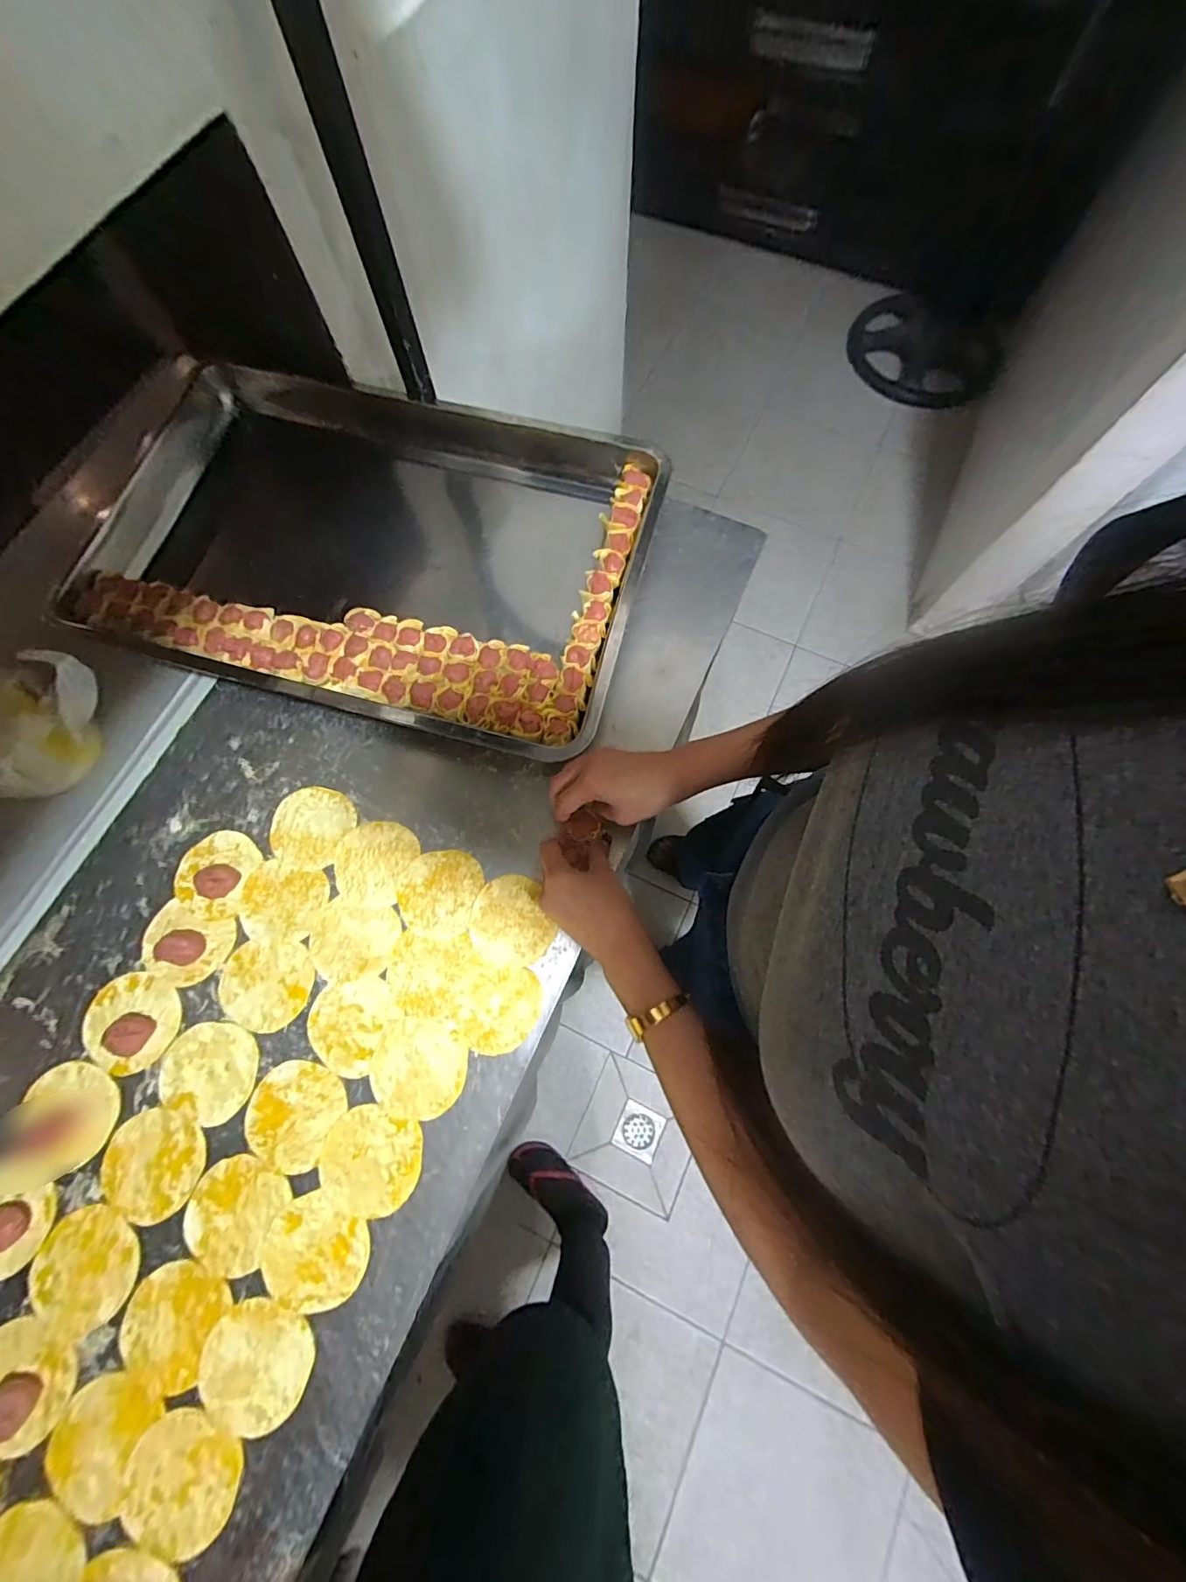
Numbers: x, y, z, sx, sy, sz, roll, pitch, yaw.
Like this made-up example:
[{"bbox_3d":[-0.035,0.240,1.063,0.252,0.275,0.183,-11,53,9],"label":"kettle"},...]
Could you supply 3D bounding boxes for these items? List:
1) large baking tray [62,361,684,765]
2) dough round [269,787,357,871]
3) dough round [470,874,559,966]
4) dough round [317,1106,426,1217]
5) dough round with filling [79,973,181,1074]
[{"bbox_3d":[-0.251,-0.271,0.581,0.603,0.058,0.391,14,74,4],"label":"large baking tray"},{"bbox_3d":[-0.290,0.035,0.523,0.078,0.004,0.081,0,73,0],"label":"dough round"},{"bbox_3d":[-0.080,0.124,0.489,0.072,0.004,0.082,-22,75,-7],"label":"dough round"},{"bbox_3d":[-0.190,0.316,0.437,0.083,0.004,0.076,0,73,0],"label":"dough round"},{"bbox_3d":[-0.425,0.211,0.462,0.085,0.020,0.080,0,73,0],"label":"dough round with filling"}]

